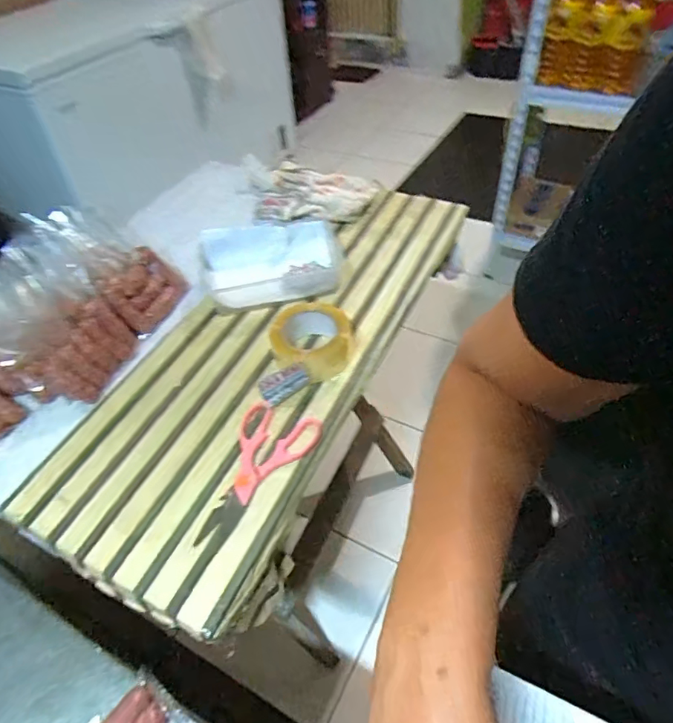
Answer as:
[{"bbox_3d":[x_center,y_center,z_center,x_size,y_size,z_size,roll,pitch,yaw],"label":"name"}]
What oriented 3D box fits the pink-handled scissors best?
[{"bbox_3d":[-0.094,0.133,0.614,0.094,0.021,0.183,12,49,16],"label":"pink-handled scissors"}]

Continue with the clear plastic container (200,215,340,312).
[{"bbox_3d":[-0.107,-0.166,0.852,0.224,0.067,0.156,-13,47,-8],"label":"clear plastic container"}]

